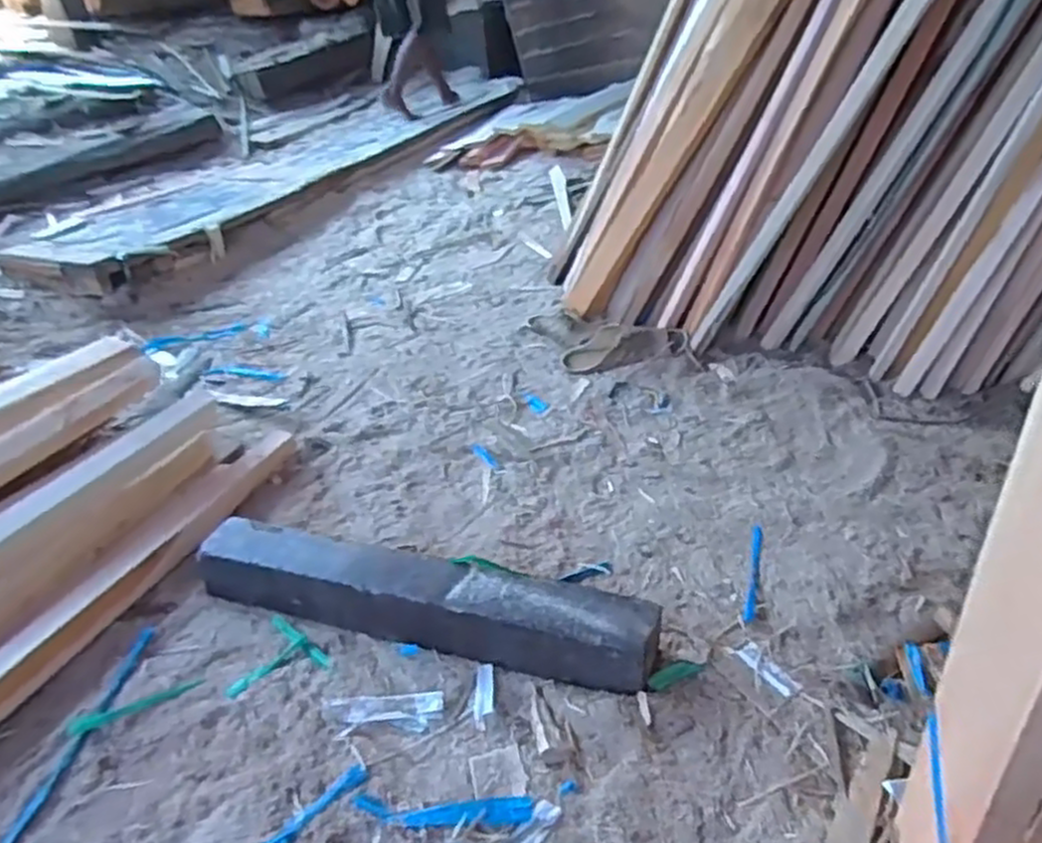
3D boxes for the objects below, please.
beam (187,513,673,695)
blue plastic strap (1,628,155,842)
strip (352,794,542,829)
[{"bbox_3d":[-0.149,0.241,1.101,0.682,0.094,0.116,9,34,19],"label":"beam"},{"bbox_3d":[-0.566,0.408,0.954,0.044,0.016,0.416,-1,32,12],"label":"blue plastic strap"},{"bbox_3d":[-0.086,0.432,0.863,0.202,0.011,0.038,-4,32,7],"label":"strip"}]

